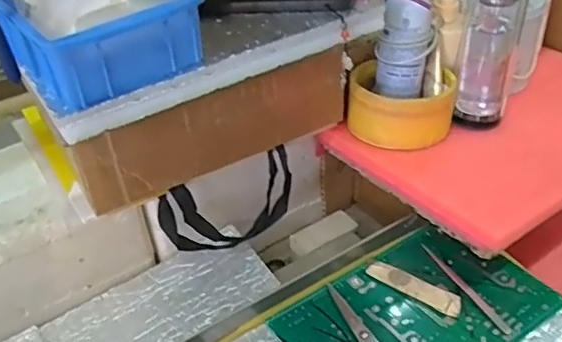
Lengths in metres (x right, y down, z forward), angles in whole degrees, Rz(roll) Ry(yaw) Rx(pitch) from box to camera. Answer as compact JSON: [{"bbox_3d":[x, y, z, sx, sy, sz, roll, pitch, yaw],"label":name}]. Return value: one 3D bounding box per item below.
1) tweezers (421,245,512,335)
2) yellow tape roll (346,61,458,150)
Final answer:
[{"bbox_3d":[0.179,0.114,0.554,0.012,0.011,0.124,-19,43,-18],"label":"tweezers"},{"bbox_3d":[0.141,-0.077,0.660,0.119,0.064,0.119,-2,39,2],"label":"yellow tape roll"}]

